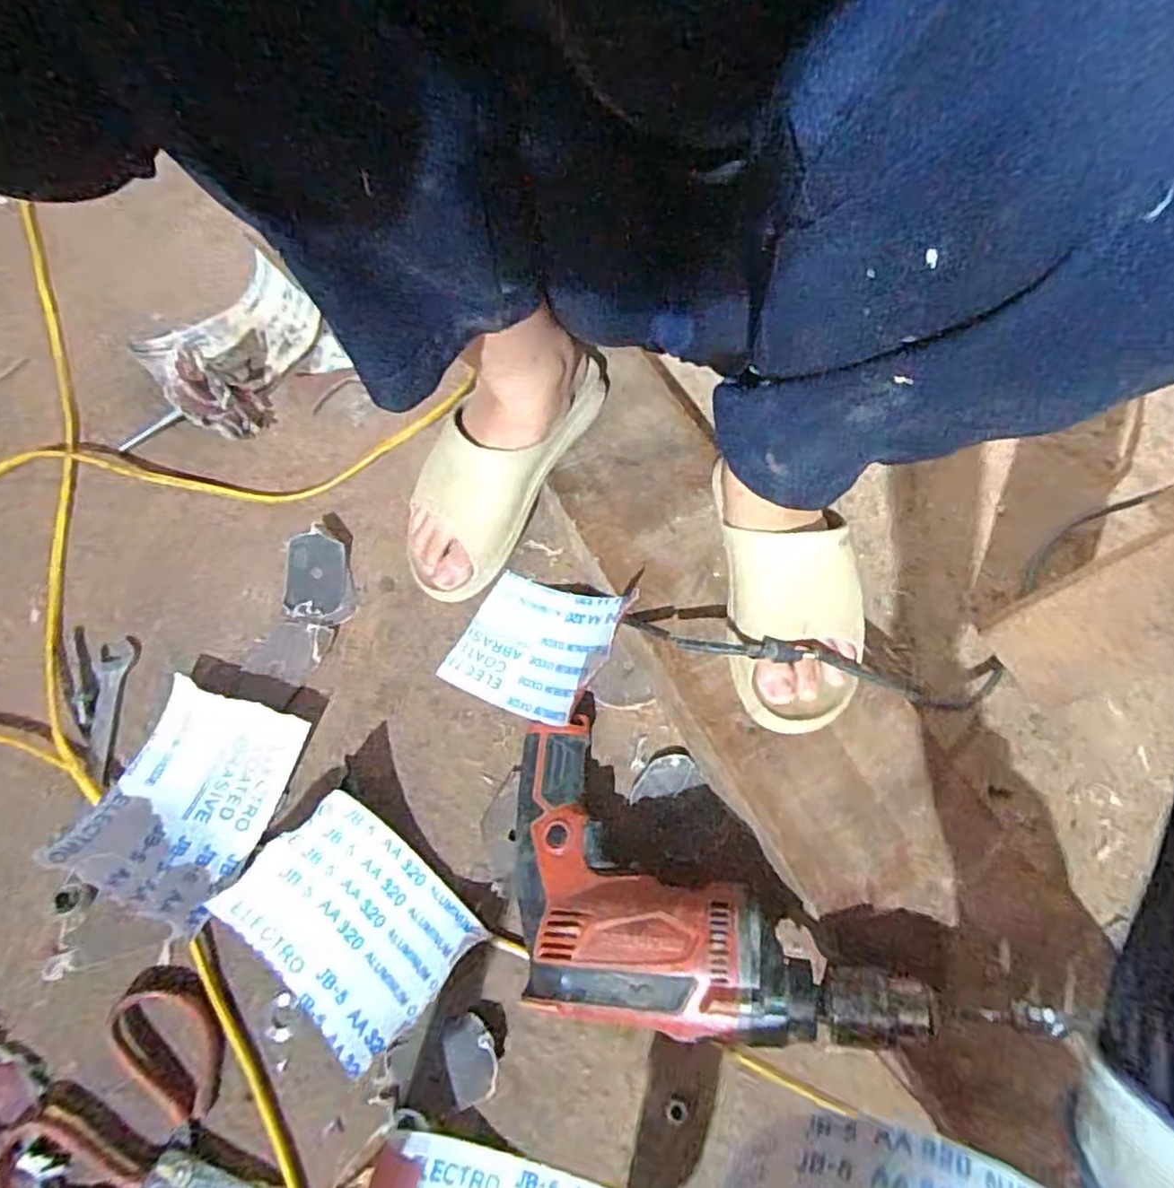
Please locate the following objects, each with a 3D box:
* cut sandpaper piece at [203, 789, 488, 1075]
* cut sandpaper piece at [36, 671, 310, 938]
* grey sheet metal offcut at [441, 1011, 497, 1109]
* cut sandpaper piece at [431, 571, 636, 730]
[{"bbox_3d":[-0.150,0.207,0.435,0.137,0.045,0.105,39,69,14],"label":"cut sandpaper piece"},{"bbox_3d":[-0.269,0.134,0.457,0.106,0.039,0.140,16,65,4],"label":"cut sandpaper piece"},{"bbox_3d":[-0.072,0.286,0.421,0.031,0.013,0.044,-20,68,-12],"label":"grey sheet metal offcut"},{"bbox_3d":[-0.040,0.035,0.518,0.111,0.057,0.105,25,66,8],"label":"cut sandpaper piece"}]

